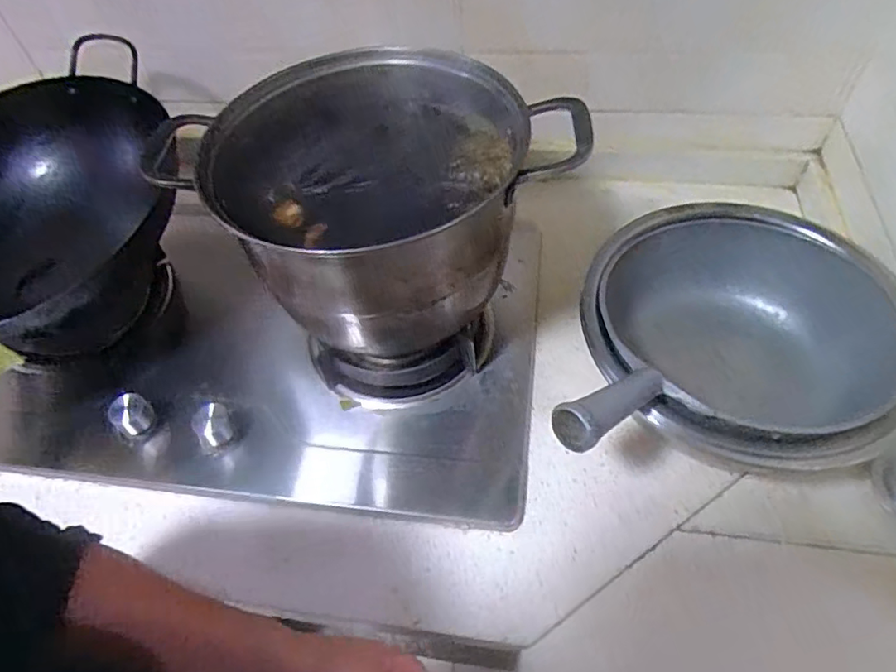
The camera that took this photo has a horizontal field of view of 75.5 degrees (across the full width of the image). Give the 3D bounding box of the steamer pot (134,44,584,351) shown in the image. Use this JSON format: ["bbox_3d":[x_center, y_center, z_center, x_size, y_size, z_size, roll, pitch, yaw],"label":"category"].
[{"bbox_3d":[-0.072,-0.132,0.538,0.257,0.151,0.279,-38,59,-21],"label":"steamer pot"}]

